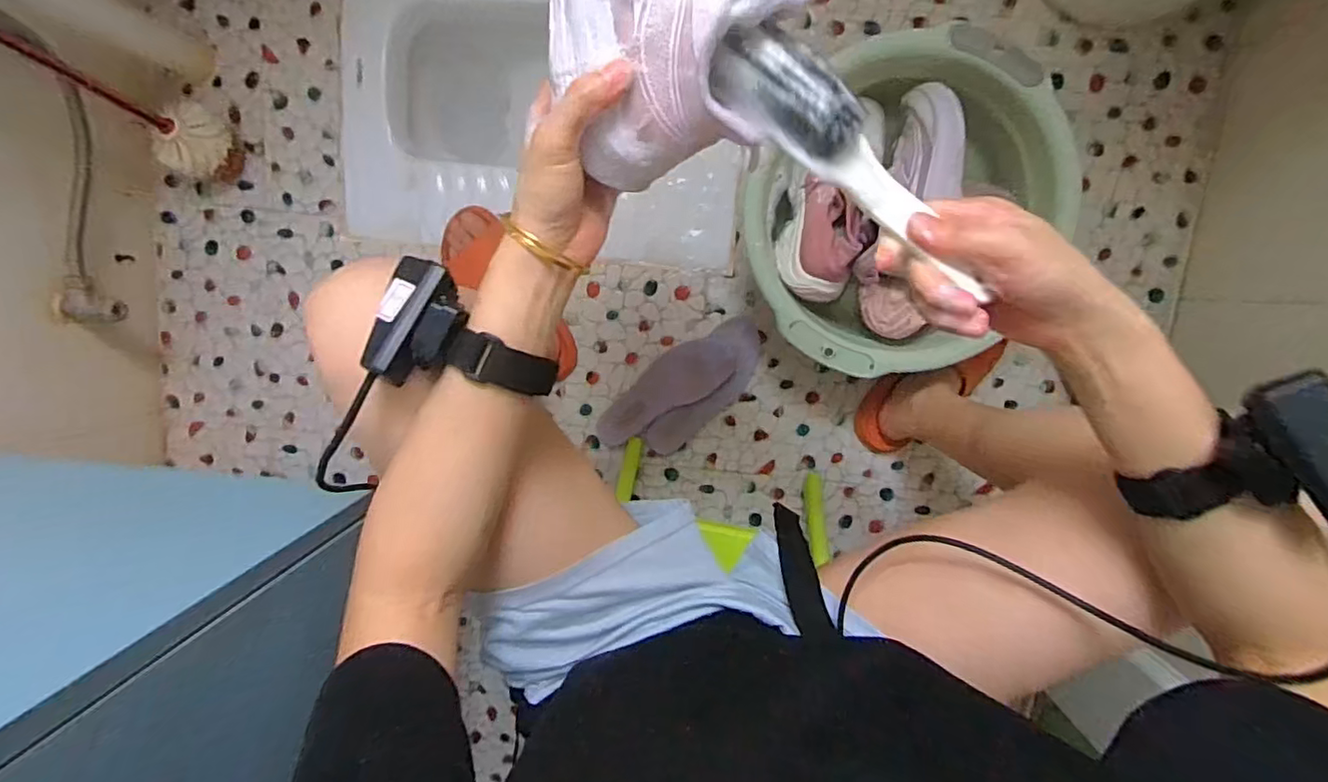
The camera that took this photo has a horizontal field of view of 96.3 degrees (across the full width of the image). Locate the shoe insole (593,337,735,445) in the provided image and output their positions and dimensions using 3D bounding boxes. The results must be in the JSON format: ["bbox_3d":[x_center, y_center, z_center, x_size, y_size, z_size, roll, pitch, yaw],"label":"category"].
[{"bbox_3d":[-0.001,-0.003,0.804,0.211,0.007,0.074,-30,96,7],"label":"shoe insole"}]

